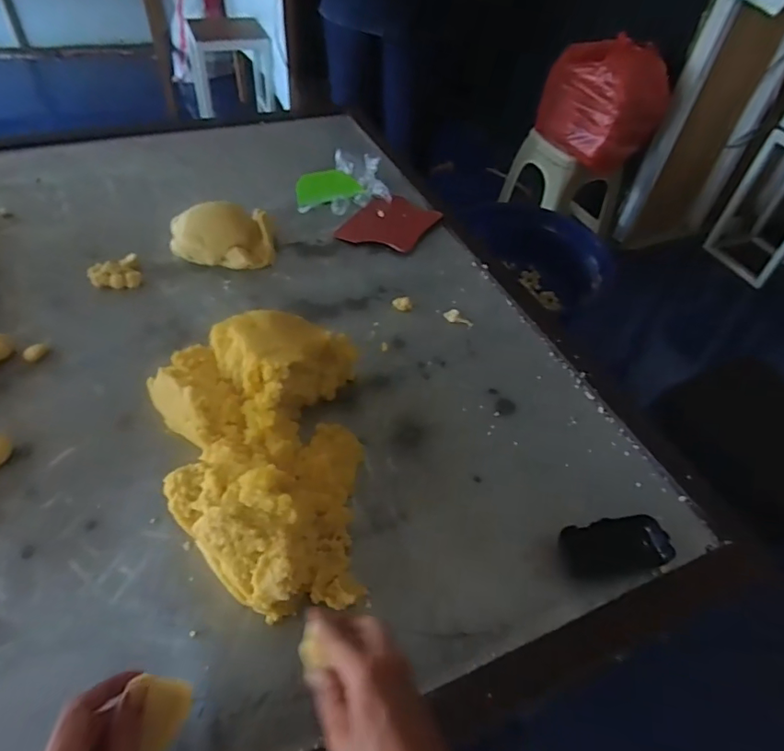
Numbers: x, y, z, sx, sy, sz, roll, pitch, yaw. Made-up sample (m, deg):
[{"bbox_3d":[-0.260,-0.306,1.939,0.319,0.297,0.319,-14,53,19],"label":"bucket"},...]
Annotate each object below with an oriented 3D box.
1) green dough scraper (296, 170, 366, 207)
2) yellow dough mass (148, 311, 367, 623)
[{"bbox_3d":[-0.128,-0.351,0.981,0.132,0.007,0.102,-25,56,-25],"label":"green dough scraper"},{"bbox_3d":[-0.146,0.071,0.557,0.226,0.087,0.333,-2,49,-8],"label":"yellow dough mass"}]

